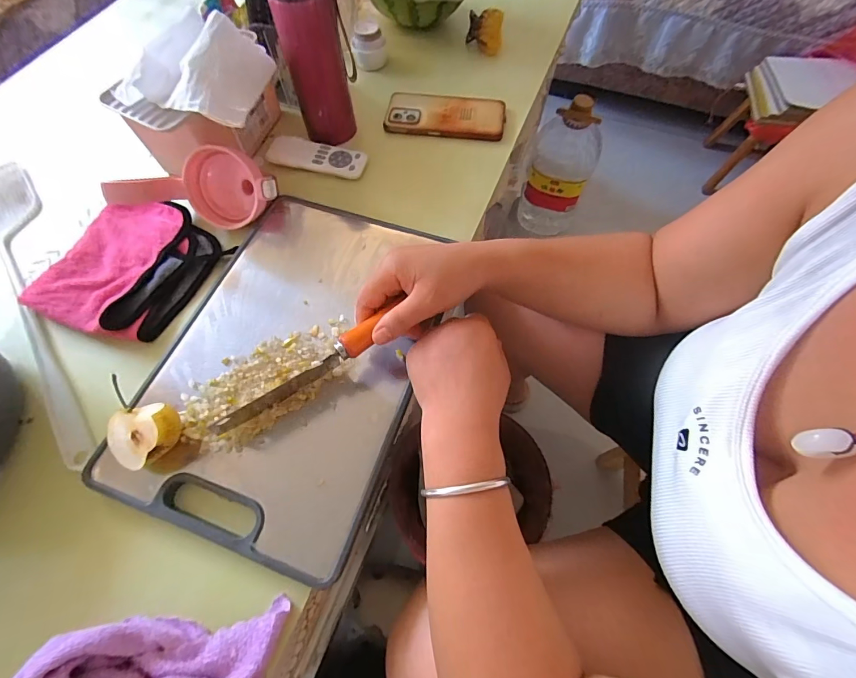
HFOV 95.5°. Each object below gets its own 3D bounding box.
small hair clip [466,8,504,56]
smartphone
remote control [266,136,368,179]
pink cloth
[{"bbox_3d":[0.090,-0.480,0.606,0.053,0.039,0.065,9,65,5],"label":"small hair clip"},{"bbox_3d":[0.024,-0.312,0.538,0.160,0.009,0.078,8,63,6],"label":"smartphone"},{"bbox_3d":[-0.145,-0.237,0.502,0.127,0.012,0.041,13,64,9],"label":"remote control"},{"bbox_3d":[-0.324,-0.083,0.429,0.155,0.019,0.166,17,65,11],"label":"pink cloth"}]

